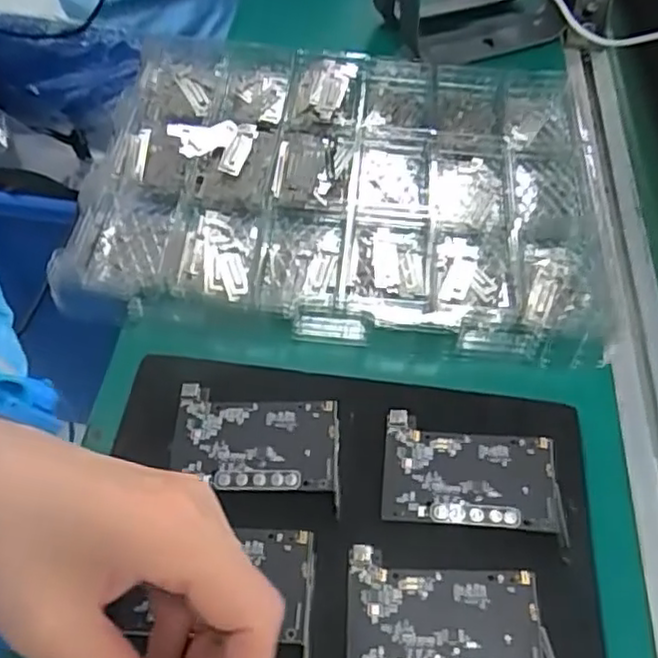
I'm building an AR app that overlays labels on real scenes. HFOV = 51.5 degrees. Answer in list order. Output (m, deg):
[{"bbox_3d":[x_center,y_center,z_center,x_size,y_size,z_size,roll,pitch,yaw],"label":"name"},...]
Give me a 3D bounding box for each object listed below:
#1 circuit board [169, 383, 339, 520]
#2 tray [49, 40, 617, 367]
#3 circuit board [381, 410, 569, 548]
[{"bbox_3d":[-0.038,0.059,0.355,0.090,0.012,0.051,9,53,2],"label":"circuit board"},{"bbox_3d":[0.013,-0.102,0.481,0.342,0.033,0.250,7,53,1],"label":"tray"},{"bbox_3d":[0.073,0.072,0.348,0.088,0.008,0.054,7,53,1],"label":"circuit board"}]

